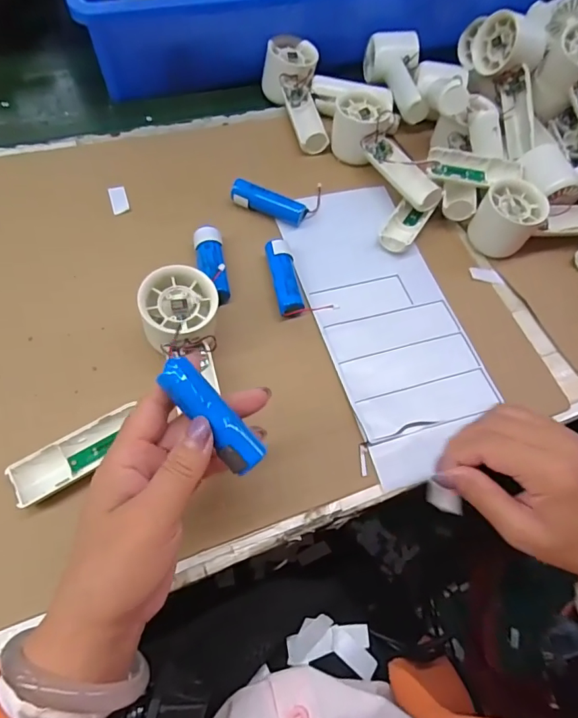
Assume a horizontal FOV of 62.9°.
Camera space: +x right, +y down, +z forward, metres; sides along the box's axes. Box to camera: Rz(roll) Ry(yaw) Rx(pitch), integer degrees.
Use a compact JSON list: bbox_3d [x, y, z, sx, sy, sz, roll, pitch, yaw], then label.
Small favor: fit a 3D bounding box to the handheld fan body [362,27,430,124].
[{"bbox_3d":[0.126,-0.326,0.556,0.057,0.045,0.135,2,62,-6],"label":"handheld fan body"}]

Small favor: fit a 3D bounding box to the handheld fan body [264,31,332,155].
[{"bbox_3d":[0.012,-0.293,0.537,0.061,0.048,0.155,-11,74,-10],"label":"handheld fan body"}]

